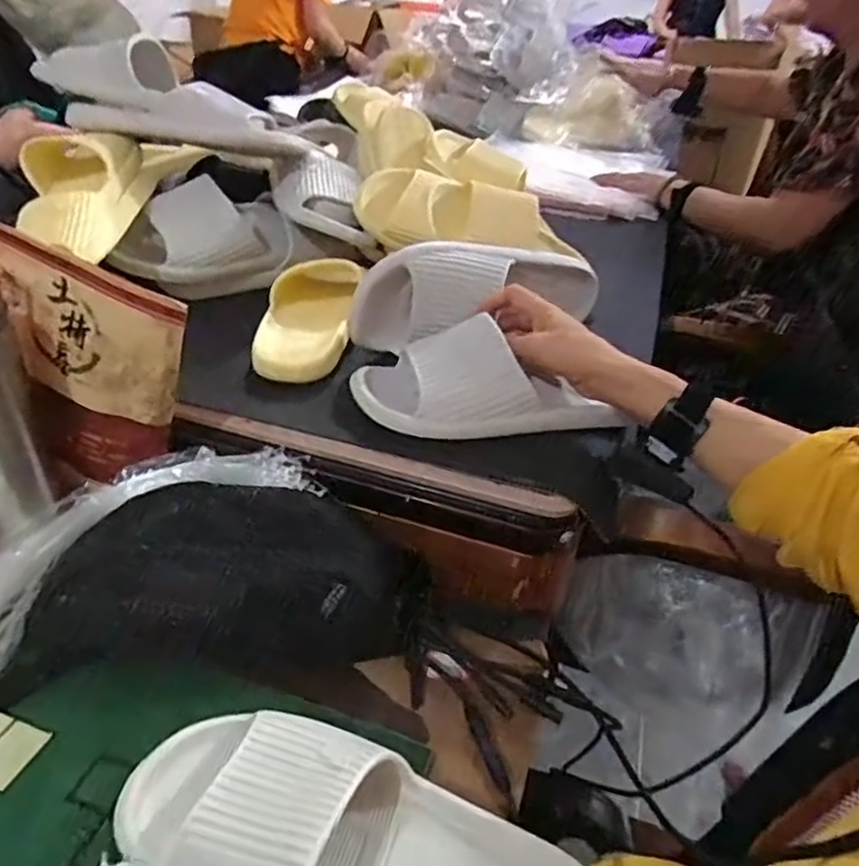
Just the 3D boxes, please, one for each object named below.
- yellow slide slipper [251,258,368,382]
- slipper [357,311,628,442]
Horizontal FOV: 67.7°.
[{"bbox_3d":[-0.127,-0.117,0.655,0.092,0.045,0.167,7,47,4],"label":"yellow slide slipper"},{"bbox_3d":[0.047,-0.045,0.552,0.219,0.071,0.089,9,35,6],"label":"slipper"}]

